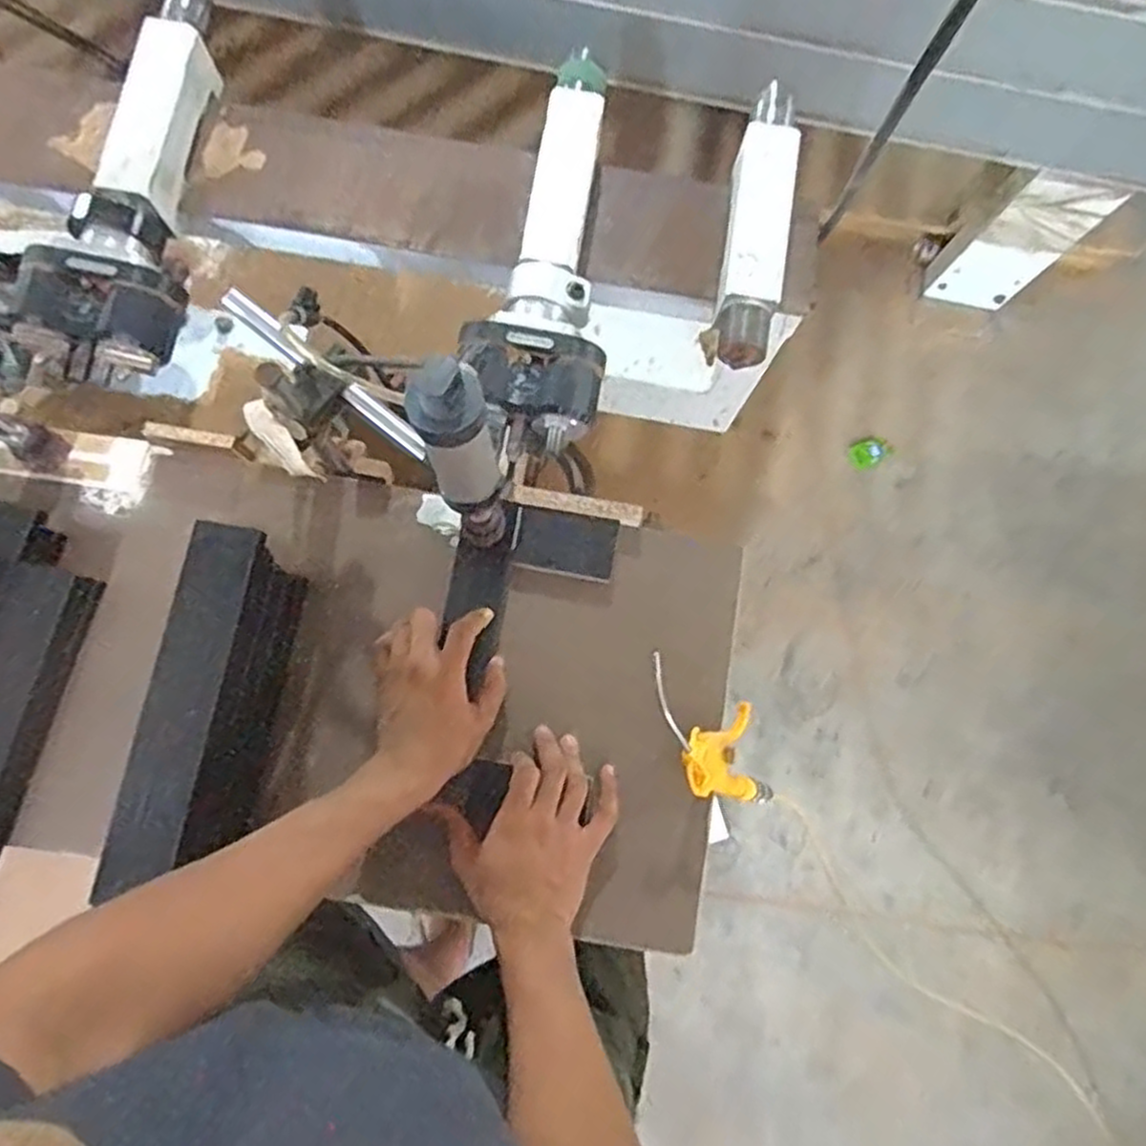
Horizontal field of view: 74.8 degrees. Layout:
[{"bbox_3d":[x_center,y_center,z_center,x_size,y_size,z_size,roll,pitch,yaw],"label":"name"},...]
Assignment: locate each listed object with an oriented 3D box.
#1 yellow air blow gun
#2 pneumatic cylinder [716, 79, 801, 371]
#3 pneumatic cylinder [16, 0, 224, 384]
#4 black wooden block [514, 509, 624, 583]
[{"bbox_3d":[0.130,0.152,0.677,0.021,0.228,0.096,-14,61,33],"label":"yellow air blow gun"},{"bbox_3d":[0.194,-0.370,0.792,0.066,0.047,0.309,7,80,-2],"label":"pneumatic cylinder"},{"bbox_3d":[-0.460,-0.414,0.779,0.140,0.076,0.438,2,80,-3],"label":"pneumatic cylinder"},{"bbox_3d":[-0.006,-0.026,0.719,0.097,0.017,0.057,9,79,-1],"label":"black wooden block"}]

